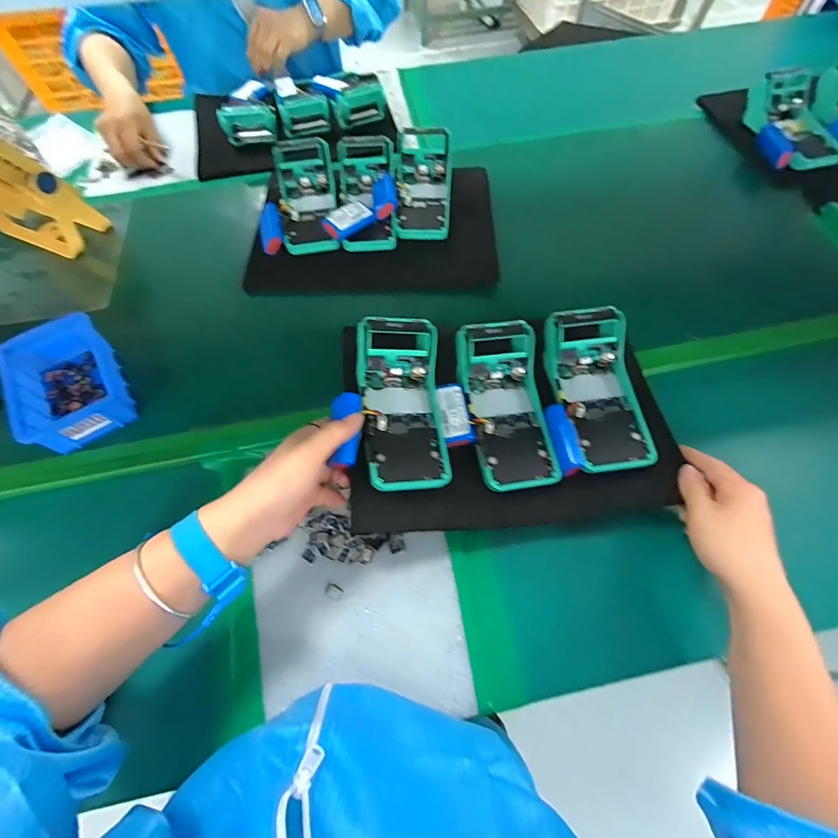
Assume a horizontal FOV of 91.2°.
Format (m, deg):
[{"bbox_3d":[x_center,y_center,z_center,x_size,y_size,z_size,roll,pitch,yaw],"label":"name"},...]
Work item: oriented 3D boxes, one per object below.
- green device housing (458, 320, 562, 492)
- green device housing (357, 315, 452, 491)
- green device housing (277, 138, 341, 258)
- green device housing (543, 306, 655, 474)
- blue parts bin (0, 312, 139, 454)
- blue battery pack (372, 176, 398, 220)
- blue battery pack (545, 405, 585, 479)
[{"bbox_3d":[0.090,-0.012,0.433,0.076,0.053,0.172,-8,78,-3],"label":"green device housing"},{"bbox_3d":[-0.017,-0.016,0.402,0.079,0.061,0.170,-4,64,-1],"label":"green device housing"},{"bbox_3d":[-0.162,-0.316,0.592,0.078,0.056,0.177,-6,76,-2],"label":"green device housing"},{"bbox_3d":[0.189,-0.030,0.442,0.087,0.049,0.171,-11,78,-4],"label":"green device housing"},{"bbox_3d":[-0.392,-0.039,0.469,0.095,0.065,0.147,-32,67,-14],"label":"blue parts bin"},{"bbox_3d":[-0.048,-0.318,0.589,0.036,0.022,0.077,-21,57,27],"label":"blue battery pack"},{"bbox_3d":[0.147,0.021,0.417,0.024,0.022,0.070,-8,64,-3],"label":"blue battery pack"}]

